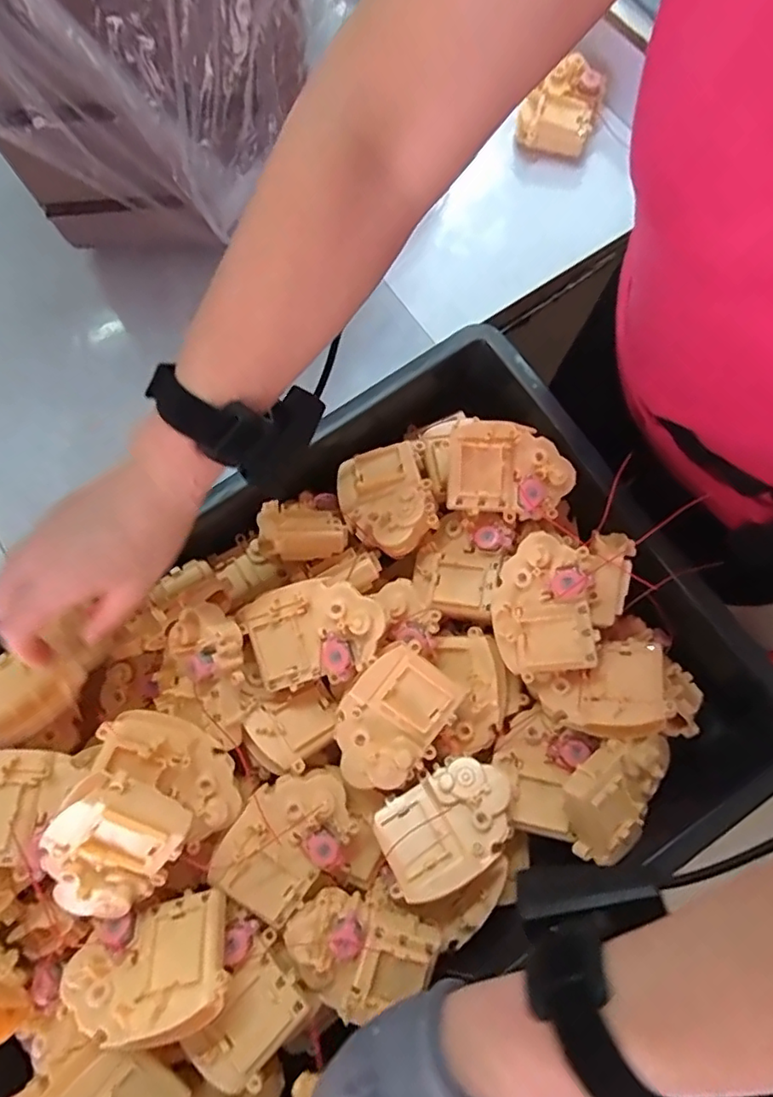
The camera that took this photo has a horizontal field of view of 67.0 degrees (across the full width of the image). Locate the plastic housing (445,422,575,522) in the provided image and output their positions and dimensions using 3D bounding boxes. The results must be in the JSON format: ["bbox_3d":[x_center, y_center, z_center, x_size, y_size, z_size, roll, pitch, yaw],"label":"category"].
[{"bbox_3d":[0.094,-0.061,0.448,0.093,0.023,0.068,2,76,2],"label":"plastic housing"}]

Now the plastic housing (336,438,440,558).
[{"bbox_3d":[0.002,-0.036,0.469,0.072,0.032,0.095,-21,54,11],"label":"plastic housing"}]

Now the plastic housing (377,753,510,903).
[{"bbox_3d":[0.041,0.188,0.397,0.094,0.026,0.067,-31,61,-12],"label":"plastic housing"}]

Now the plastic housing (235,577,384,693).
[{"bbox_3d":[-0.051,0.058,0.407,0.092,0.025,0.071,-21,76,-4],"label":"plastic housing"}]

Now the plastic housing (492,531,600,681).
[{"bbox_3d":[0.110,0.040,0.418,0.068,0.019,0.097,-6,84,21],"label":"plastic housing"}]

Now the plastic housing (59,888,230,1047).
[{"bbox_3d":[-0.138,0.251,0.344,0.093,0.028,0.065,-20,43,-4],"label":"plastic housing"}]

